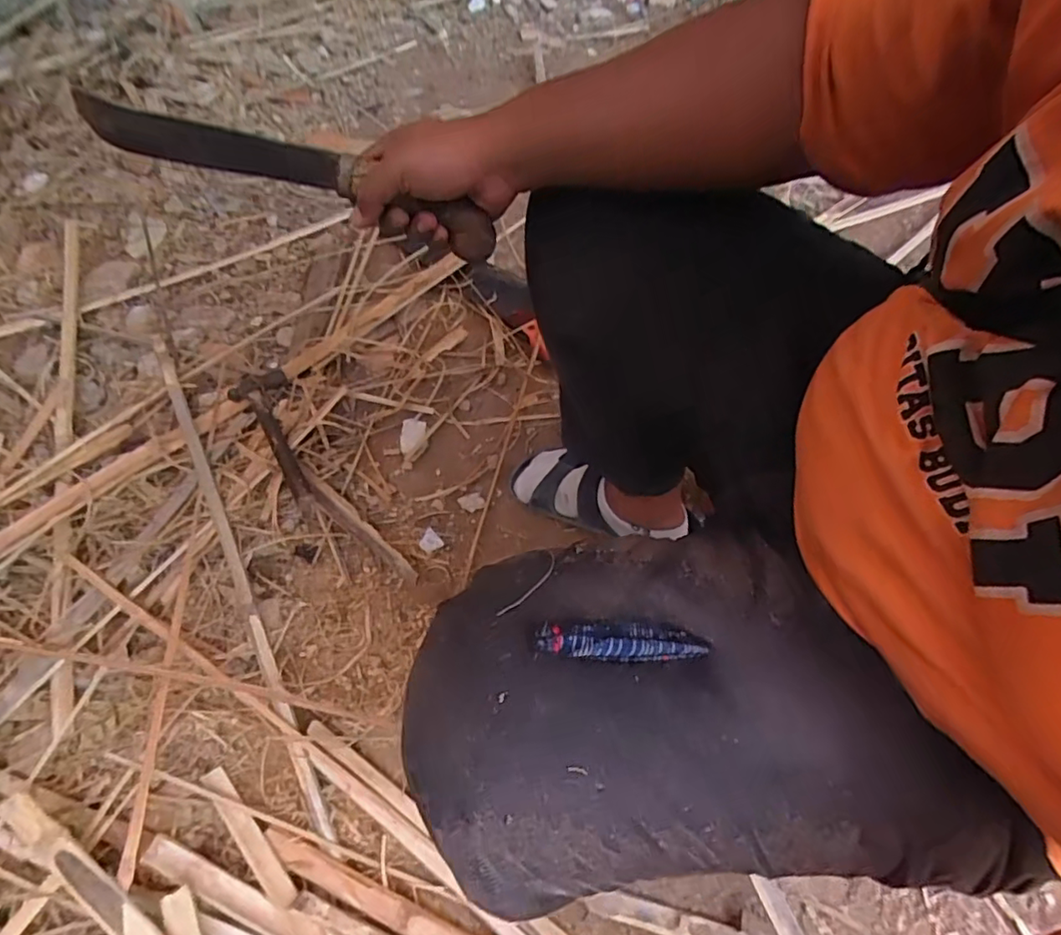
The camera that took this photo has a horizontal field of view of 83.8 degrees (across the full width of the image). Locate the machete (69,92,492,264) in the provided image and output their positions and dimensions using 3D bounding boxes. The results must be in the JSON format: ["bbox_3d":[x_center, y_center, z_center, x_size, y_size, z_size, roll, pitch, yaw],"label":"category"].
[{"bbox_3d":[-0.193,-0.230,0.456,0.340,0.044,0.024,18,59,1],"label":"machete"}]

